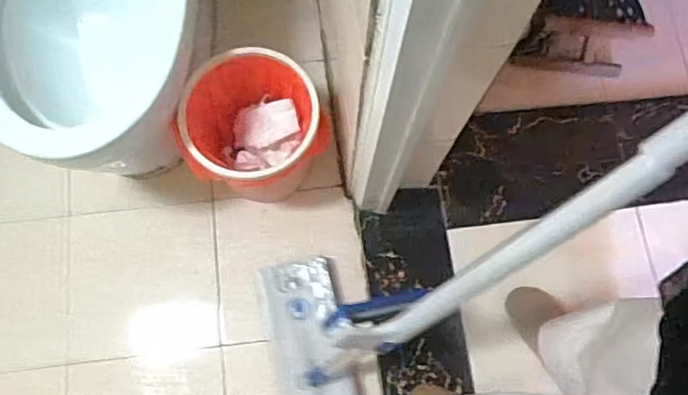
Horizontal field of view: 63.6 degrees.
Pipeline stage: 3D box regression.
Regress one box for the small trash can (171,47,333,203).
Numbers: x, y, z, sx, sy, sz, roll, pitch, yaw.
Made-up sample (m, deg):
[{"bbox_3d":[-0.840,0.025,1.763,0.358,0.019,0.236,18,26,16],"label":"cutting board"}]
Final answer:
[{"bbox_3d":[-0.170,-0.113,1.054,0.240,0.260,0.224,0,76,-2],"label":"small trash can"}]

